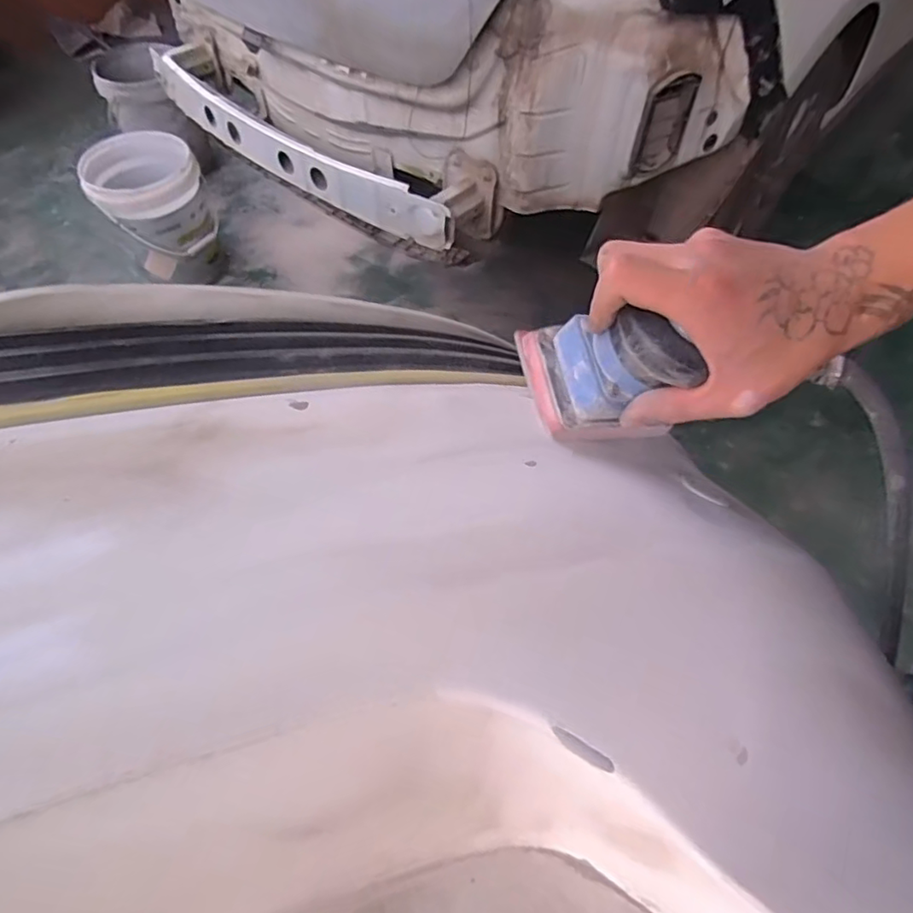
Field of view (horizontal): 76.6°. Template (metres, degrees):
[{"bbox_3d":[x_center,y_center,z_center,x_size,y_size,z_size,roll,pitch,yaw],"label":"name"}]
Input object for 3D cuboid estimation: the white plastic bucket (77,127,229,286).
[{"bbox_3d":[-0.841,-0.687,1.647,0.280,0.344,0.301,-25,61,-16],"label":"white plastic bucket"}]

